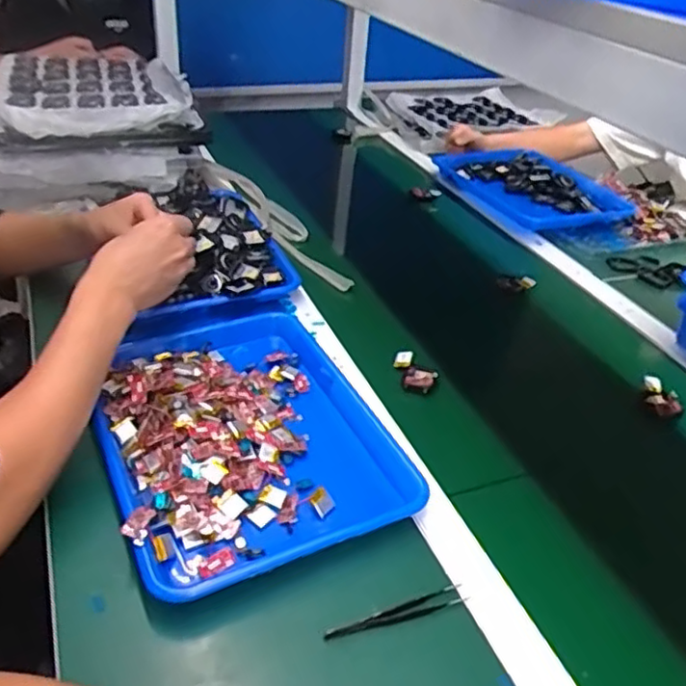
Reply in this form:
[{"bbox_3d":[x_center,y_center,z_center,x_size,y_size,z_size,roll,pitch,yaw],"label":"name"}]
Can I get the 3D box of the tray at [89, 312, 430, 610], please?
[{"bbox_3d":[-0.102,0.077,0.653,0.259,0.041,0.351,-12,38,-21],"label":"tray"}]

